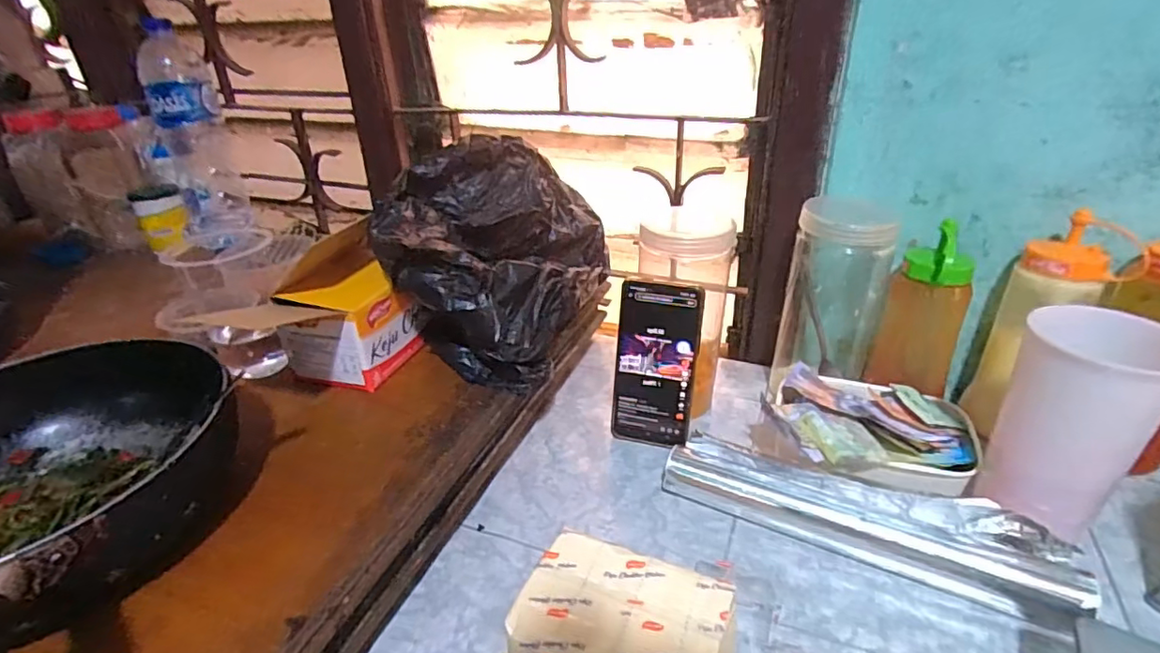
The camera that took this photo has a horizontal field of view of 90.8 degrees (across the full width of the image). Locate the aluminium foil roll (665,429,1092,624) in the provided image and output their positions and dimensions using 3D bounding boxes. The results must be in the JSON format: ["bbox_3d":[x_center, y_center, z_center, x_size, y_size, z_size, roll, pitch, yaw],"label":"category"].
[{"bbox_3d":[0.221,0.154,0.467,0.300,0.045,0.068,13,32,25],"label":"aluminium foil roll"}]

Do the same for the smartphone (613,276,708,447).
[{"bbox_3d":[0.073,0.039,0.555,0.077,0.167,0.011,9,19,17],"label":"smartphone"}]

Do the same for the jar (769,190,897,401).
[{"bbox_3d":[0.265,-0.026,0.602,0.094,0.194,0.087,10,31,21],"label":"jar"}]

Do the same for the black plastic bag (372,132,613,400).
[{"bbox_3d":[-0.082,-0.082,0.601,0.176,0.171,0.266,5,30,13],"label":"black plastic bag"}]

